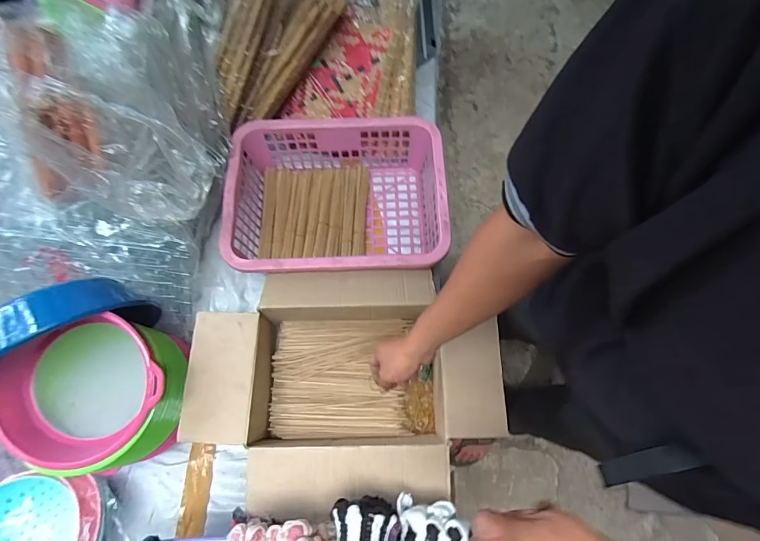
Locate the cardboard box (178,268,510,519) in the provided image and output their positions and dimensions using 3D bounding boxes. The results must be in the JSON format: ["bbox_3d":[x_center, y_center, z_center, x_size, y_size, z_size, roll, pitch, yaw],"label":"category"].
[{"bbox_3d":[-0.054,0.185,0.665,0.477,0.133,0.362,-1,71,-3],"label":"cardboard box"}]

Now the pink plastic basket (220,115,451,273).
[{"bbox_3d":[-0.082,-0.130,0.773,0.394,0.155,0.300,-1,71,-3],"label":"pink plastic basket"}]

